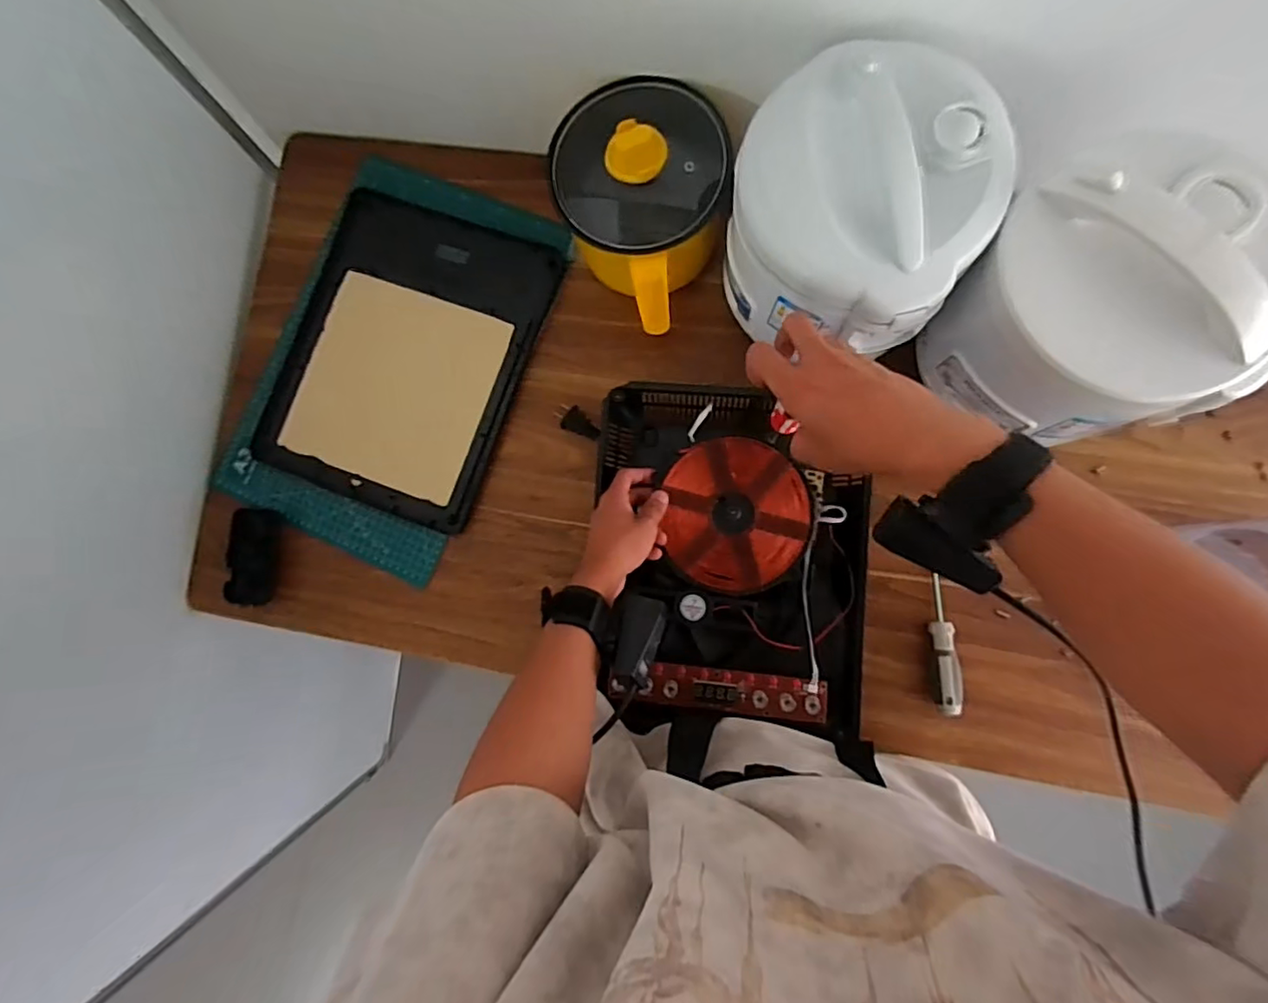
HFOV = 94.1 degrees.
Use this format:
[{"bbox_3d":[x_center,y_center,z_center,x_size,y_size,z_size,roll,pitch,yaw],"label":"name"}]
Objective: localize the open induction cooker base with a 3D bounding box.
[{"bbox_3d":[0.097,0.052,0.605,0.259,0.068,0.333,1,85,6],"label":"open induction cooker base"}]

